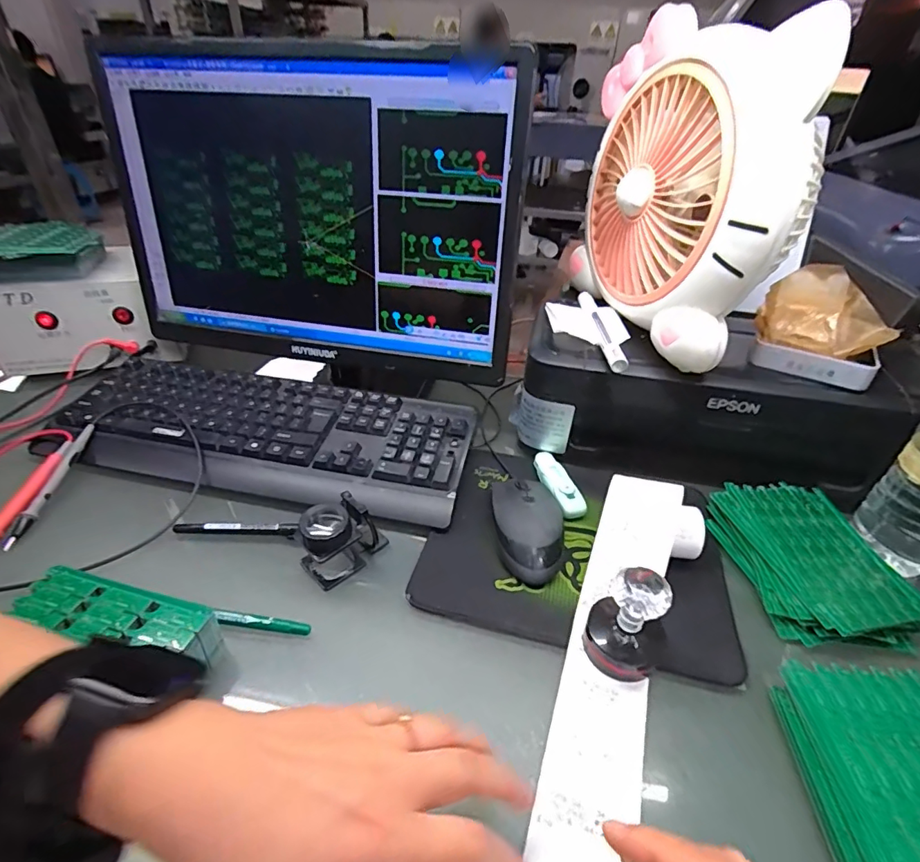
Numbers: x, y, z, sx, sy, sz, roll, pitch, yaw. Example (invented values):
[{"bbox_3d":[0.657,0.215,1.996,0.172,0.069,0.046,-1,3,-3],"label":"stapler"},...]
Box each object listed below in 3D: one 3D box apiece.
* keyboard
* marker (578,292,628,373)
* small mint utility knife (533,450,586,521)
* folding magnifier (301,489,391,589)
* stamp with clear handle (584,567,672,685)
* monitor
[{"bbox_3d":[-0.202,0.001,0.519,0.417,0.028,0.148,8,36,7],"label":"keyboard"},{"bbox_3d":[0.143,-0.103,0.499,0.018,0.023,0.144,1,35,-2],"label":"marker"},{"bbox_3d":[0.097,0.050,0.489,0.028,0.012,0.089,-5,36,-11],"label":"small mint utility knife"},{"bbox_3d":[-0.098,0.085,0.404,0.065,0.055,0.044,-28,46,-34],"label":"folding magnifier"},{"bbox_3d":[0.114,0.127,0.337,0.049,0.073,0.047,21,40,24],"label":"stamp with clear handle"},{"bbox_3d":[-0.152,-0.205,0.521,0.430,0.305,0.108,11,41,9],"label":"monitor"}]

